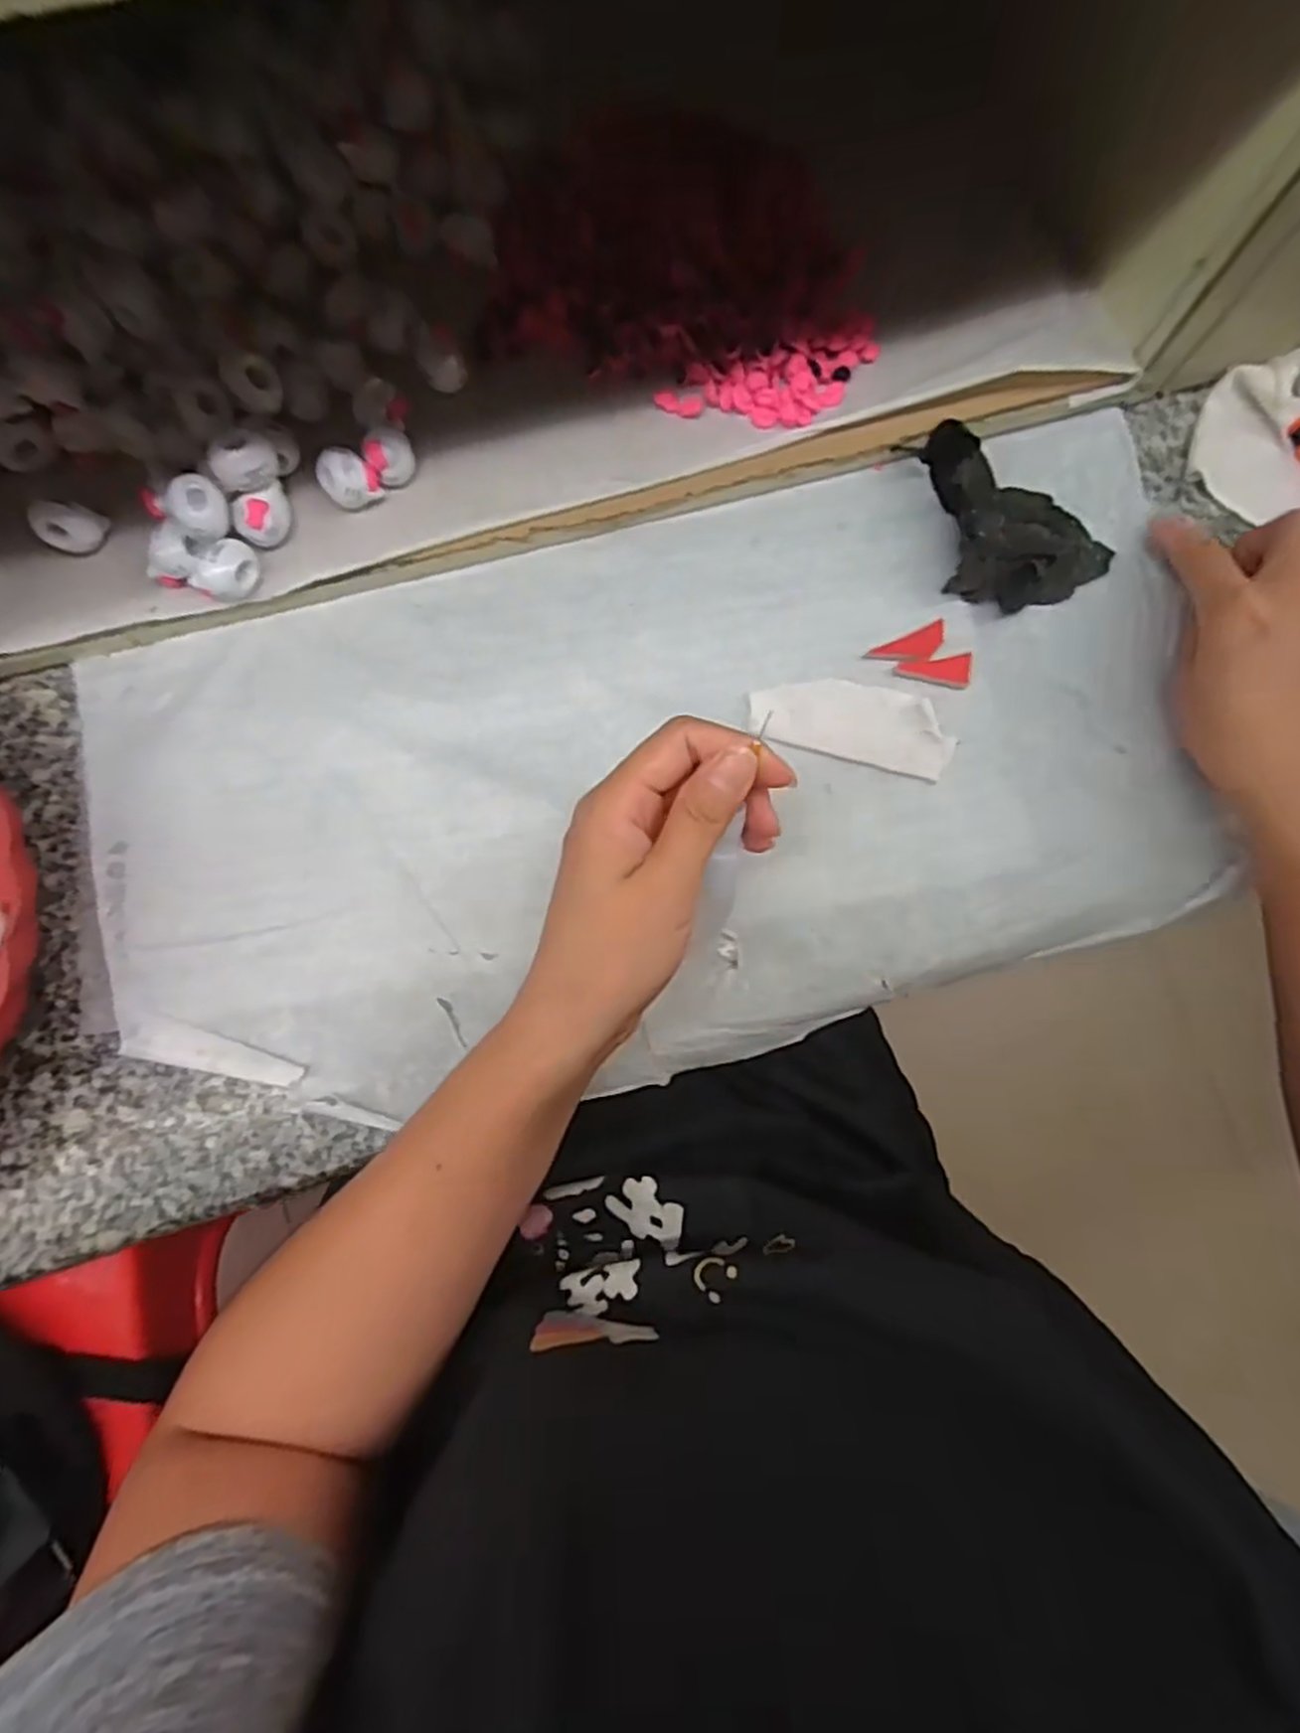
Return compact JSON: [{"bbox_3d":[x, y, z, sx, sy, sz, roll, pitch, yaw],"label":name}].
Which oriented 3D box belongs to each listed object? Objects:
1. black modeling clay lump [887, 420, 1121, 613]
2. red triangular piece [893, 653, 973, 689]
[{"bbox_3d":[0.165,-0.165,0.356,0.074,0.025,0.091,-25,82,-6],"label":"black modeling clay lump"},{"bbox_3d":[0.130,-0.087,0.355,0.034,0.004,0.015,-8,84,6],"label":"red triangular piece"}]

